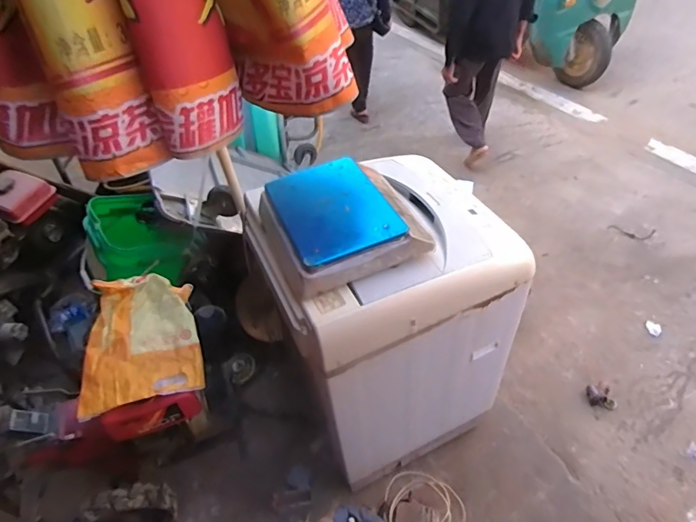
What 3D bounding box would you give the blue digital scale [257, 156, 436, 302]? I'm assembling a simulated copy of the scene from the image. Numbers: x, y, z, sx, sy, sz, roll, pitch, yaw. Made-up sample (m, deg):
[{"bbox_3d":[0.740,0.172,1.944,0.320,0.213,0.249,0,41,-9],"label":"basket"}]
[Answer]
[{"bbox_3d":[-0.024,-0.092,1.006,0.308,0.091,0.310,-20,49,-11],"label":"blue digital scale"}]

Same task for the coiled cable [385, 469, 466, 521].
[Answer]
[{"bbox_3d":[0.204,0.675,1.236,0.223,0.082,0.180,23,55,26],"label":"coiled cable"}]

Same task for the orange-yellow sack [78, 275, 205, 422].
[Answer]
[{"bbox_3d":[-0.517,0.184,1.137,0.269,0.070,0.347,-16,48,-6],"label":"orange-yellow sack"}]

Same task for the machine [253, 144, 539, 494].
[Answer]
[{"bbox_3d":[0.119,0.151,1.331,0.577,0.819,0.521,-24,49,-13],"label":"machine"}]

